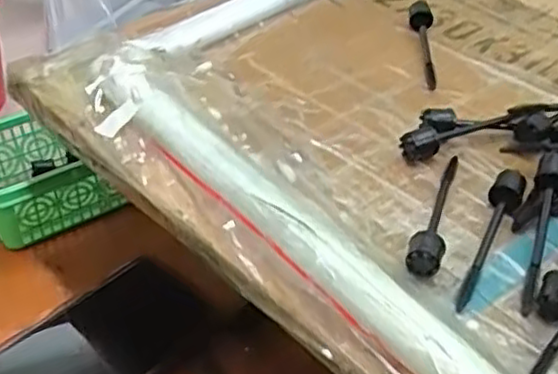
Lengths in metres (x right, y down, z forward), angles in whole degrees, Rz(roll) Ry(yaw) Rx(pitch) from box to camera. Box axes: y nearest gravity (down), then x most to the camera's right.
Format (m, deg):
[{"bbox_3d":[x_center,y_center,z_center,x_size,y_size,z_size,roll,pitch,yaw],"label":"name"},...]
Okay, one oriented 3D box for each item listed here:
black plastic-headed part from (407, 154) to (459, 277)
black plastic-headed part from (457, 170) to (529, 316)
[{"bbox_3d":[0.075,0.010,0.322,0.015,0.012,0.085,19,41,15],"label":"black plastic-headed part"},{"bbox_3d":[0.092,0.021,0.309,0.015,0.015,0.086,22,42,19],"label":"black plastic-headed part"}]

